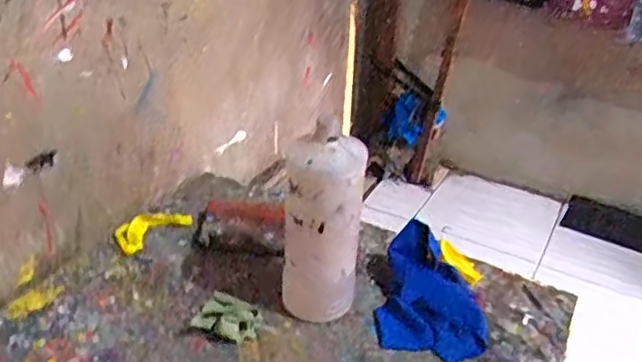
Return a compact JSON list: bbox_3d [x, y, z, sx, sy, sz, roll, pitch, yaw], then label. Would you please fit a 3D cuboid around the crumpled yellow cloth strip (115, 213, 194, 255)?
[{"bbox_3d":[-0.220,0.059,0.865,0.096,0.014,0.048,-19,38,-32],"label":"crumpled yellow cloth strip"}]

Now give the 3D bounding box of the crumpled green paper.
[{"bbox_3d":[-0.099,0.142,0.725,0.069,0.032,0.069,9,32,9],"label":"crumpled green paper"}]

